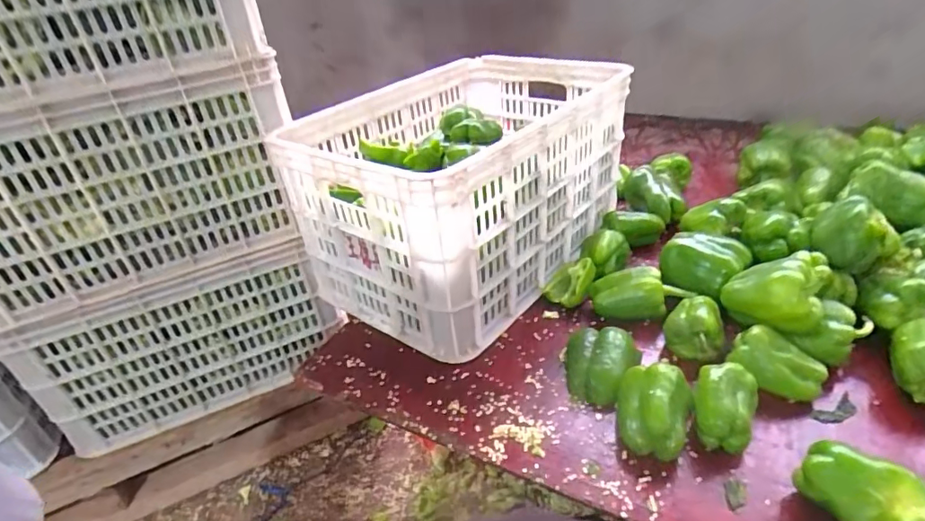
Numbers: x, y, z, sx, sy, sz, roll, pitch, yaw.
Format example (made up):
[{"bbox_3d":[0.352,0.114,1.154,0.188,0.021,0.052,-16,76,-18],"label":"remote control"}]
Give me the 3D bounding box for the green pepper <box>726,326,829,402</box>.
[{"bbox_3d":[0.374,0.121,0.605,0.097,0.059,0.058,24,45,38],"label":"green pepper"}]

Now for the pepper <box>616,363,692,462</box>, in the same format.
[{"bbox_3d":[0.215,0.167,0.571,0.076,0.070,0.095,6,36,18],"label":"pepper"}]

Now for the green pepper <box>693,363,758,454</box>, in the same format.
[{"bbox_3d":[0.289,0.165,0.565,0.064,0.067,0.082,13,39,27],"label":"green pepper"}]

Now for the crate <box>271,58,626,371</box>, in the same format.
[{"bbox_3d":[0.005,-0.125,0.845,0.353,0.284,0.483,22,44,36],"label":"crate"}]

